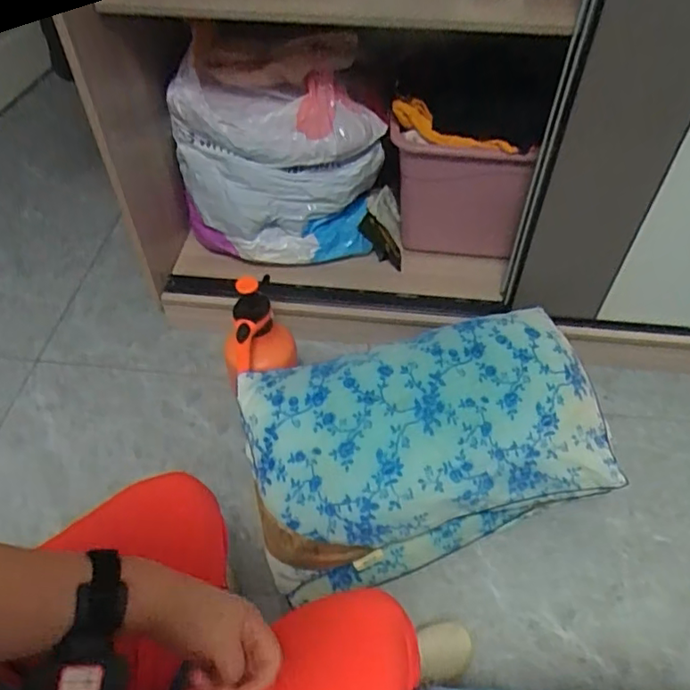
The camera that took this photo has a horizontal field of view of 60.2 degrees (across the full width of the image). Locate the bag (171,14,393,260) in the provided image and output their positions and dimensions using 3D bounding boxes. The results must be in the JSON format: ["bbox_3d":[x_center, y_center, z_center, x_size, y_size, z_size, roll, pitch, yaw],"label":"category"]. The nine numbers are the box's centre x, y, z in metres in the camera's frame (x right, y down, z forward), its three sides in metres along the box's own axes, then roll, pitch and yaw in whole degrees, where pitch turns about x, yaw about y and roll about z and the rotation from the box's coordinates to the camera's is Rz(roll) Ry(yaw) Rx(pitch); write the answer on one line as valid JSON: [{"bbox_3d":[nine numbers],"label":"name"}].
[{"bbox_3d":[-0.167,-0.474,1.432,0.477,0.484,0.299,-8,50,-7],"label":"bag"}]

